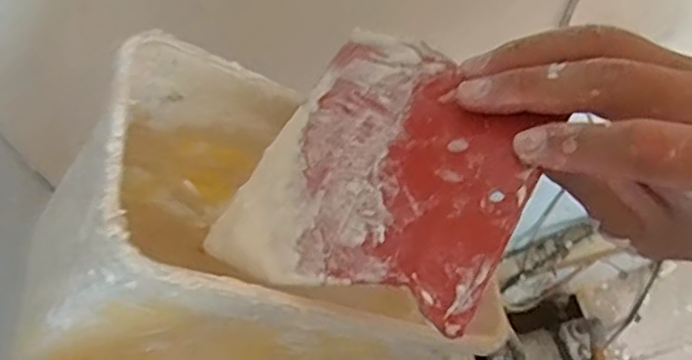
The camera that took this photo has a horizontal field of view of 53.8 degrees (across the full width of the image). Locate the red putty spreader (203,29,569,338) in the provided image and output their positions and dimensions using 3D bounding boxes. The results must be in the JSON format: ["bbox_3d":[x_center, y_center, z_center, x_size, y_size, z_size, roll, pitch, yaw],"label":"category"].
[{"bbox_3d":[0.018,-0.006,0.264,0.104,0.004,0.116,19,64,27],"label":"red putty spreader"}]

